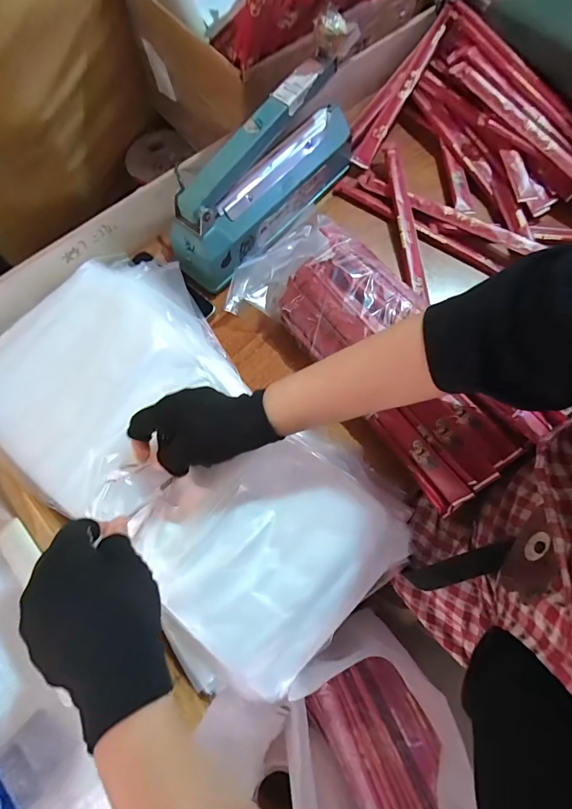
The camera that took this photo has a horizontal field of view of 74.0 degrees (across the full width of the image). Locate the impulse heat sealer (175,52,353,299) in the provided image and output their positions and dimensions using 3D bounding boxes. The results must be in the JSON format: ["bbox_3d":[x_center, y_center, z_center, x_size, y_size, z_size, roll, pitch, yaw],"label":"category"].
[{"bbox_3d":[-0.017,-0.301,0.495,0.070,0.146,0.301,38,74,11],"label":"impulse heat sealer"}]

